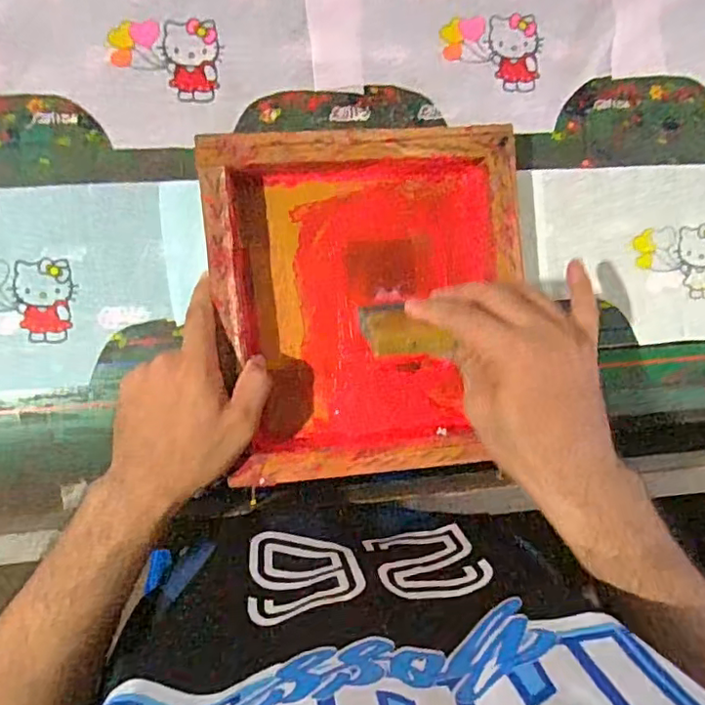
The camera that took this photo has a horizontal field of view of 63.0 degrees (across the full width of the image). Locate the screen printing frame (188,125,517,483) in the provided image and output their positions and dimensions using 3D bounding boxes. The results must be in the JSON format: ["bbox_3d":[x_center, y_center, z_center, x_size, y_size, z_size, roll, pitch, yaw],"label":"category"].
[{"bbox_3d":[0.015,-0.040,0.458,0.235,0.050,0.256,-6,90,-6],"label":"screen printing frame"}]

